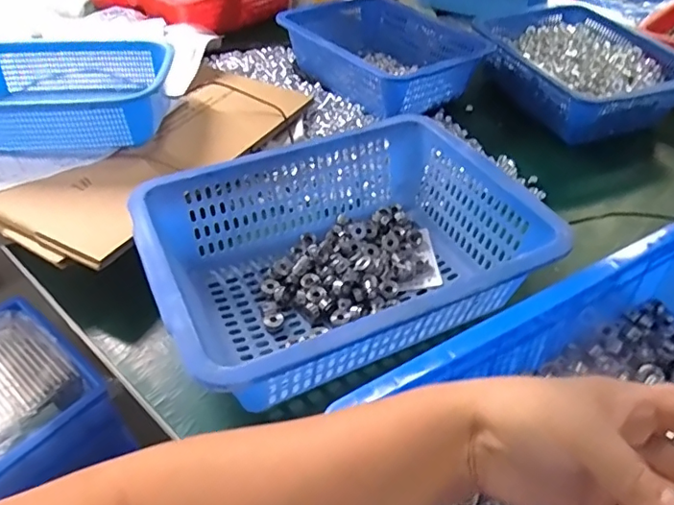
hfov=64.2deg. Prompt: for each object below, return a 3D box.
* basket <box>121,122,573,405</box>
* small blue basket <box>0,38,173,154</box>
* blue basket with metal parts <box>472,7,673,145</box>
[{"bbox_3d":[0.006,0.004,0.543,0.348,0.120,0.263,-19,48,-18],"label":"basket"},{"bbox_3d":[-0.371,-0.208,0.712,0.307,0.082,0.204,-3,45,-3],"label":"small blue basket"},{"bbox_3d":[0.384,-0.288,0.871,0.222,0.088,0.300,-16,47,-16],"label":"blue basket with metal parts"}]

